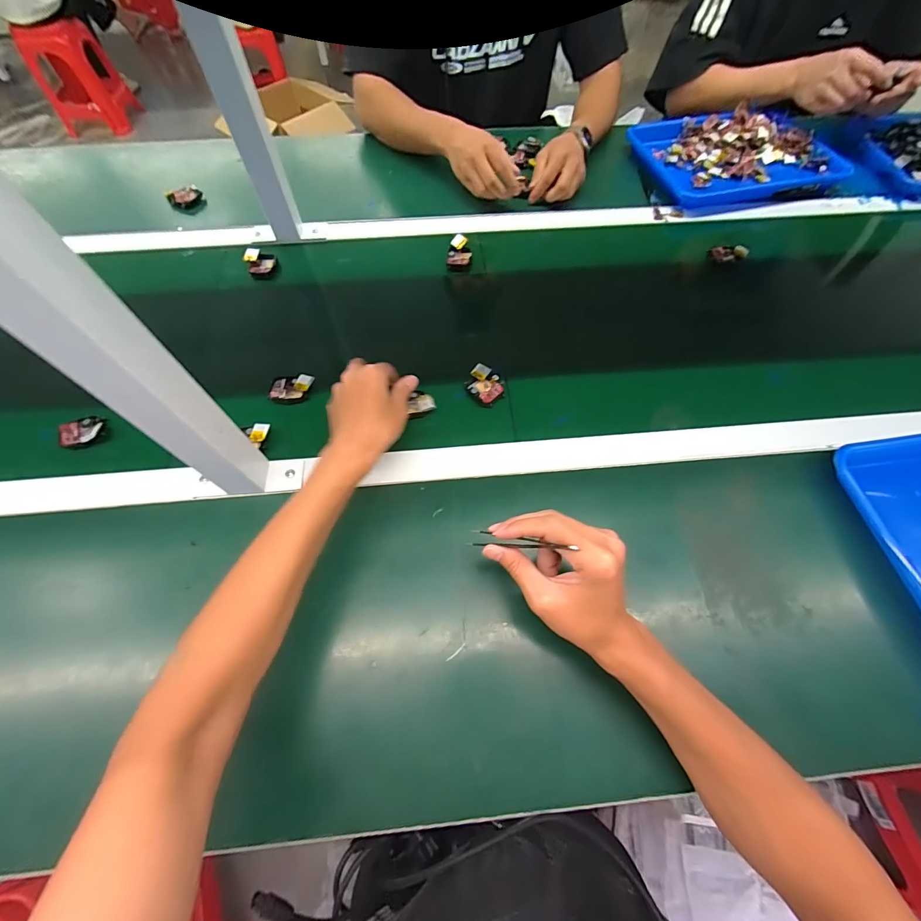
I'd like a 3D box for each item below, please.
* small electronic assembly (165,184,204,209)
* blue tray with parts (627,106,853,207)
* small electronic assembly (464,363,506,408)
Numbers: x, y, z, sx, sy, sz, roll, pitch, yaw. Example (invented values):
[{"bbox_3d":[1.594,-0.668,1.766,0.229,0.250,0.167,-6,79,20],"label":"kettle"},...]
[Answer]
[{"bbox_3d":[-0.474,-0.454,0.685,0.053,0.020,0.030,-32,65,-15],"label":"small electronic assembly"},{"bbox_3d":[0.495,-0.572,0.734,0.333,0.037,0.243,-14,62,-6],"label":"blue tray with parts"},{"bbox_3d":[0.030,-0.096,0.508,0.040,0.014,0.052,-37,67,-17],"label":"small electronic assembly"}]

